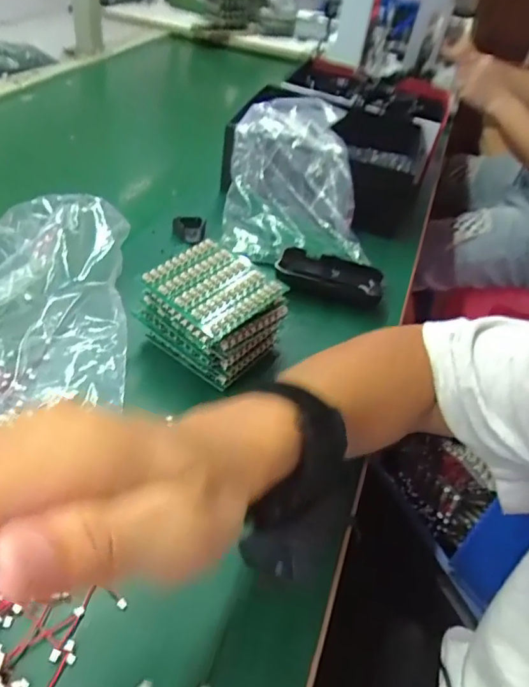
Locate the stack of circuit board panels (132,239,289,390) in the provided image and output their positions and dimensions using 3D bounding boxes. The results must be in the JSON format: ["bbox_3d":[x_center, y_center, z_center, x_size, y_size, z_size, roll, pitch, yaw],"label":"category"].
[{"bbox_3d":[-0.043,-0.027,0.407,0.089,0.062,0.084,35,49,24],"label":"stack of circuit board panels"}]

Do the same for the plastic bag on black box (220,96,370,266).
[{"bbox_3d":[0.031,-0.194,0.577,0.149,0.112,0.189,3,44,-7],"label":"plastic bag on black box"}]

